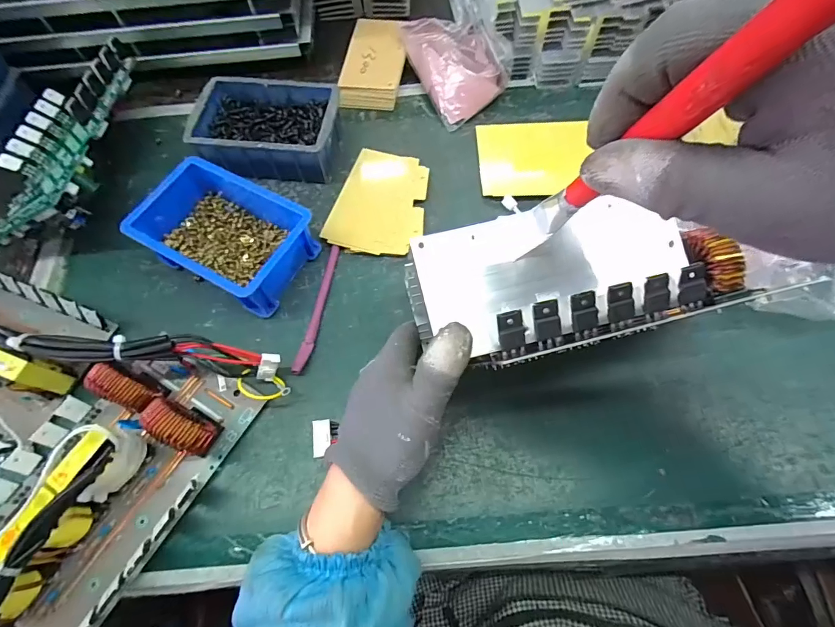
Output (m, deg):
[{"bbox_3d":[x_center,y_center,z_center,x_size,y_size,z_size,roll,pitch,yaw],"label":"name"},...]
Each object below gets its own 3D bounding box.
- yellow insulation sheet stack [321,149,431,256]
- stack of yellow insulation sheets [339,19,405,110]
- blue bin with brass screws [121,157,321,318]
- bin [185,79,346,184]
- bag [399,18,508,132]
[{"bbox_3d":[-0.035,-0.115,0.422,0.089,0.010,0.124,15,68,8],"label":"yellow insulation sheet stack"},{"bbox_3d":[-0.050,-0.298,0.493,0.066,0.025,0.125,6,67,4],"label":"stack of yellow insulation sheets"},{"bbox_3d":[-0.176,-0.073,0.384,0.143,0.052,0.096,27,70,12],"label":"blue bin with brass screws"},{"bbox_3d":[-0.159,-0.199,0.441,0.150,0.041,0.118,5,67,3],"label":"bin"},{"bbox_3d":[0.041,-0.292,0.478,0.091,0.043,0.135,-30,69,-11],"label":"bag"}]

